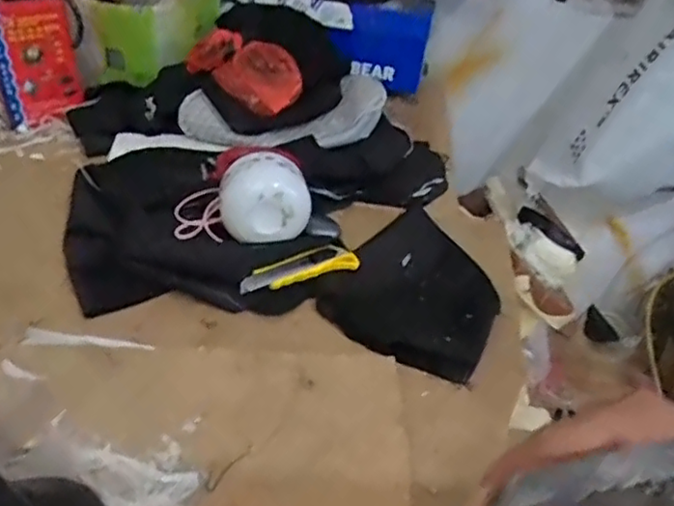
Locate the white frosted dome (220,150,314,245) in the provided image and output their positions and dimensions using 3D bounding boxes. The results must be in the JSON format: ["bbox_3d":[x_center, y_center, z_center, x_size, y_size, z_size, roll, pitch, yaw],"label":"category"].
[{"bbox_3d":[-0.087,-0.067,0.809,0.112,0.089,0.087,0,40,-7],"label":"white frosted dome"}]

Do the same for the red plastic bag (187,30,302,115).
[{"bbox_3d":[-0.142,-0.280,1.007,0.173,0.102,0.084,26,44,22],"label":"red plastic bag"}]

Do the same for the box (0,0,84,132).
[{"bbox_3d":[-0.457,-0.295,0.991,0.114,0.178,0.060,-24,49,-31],"label":"box"}]

